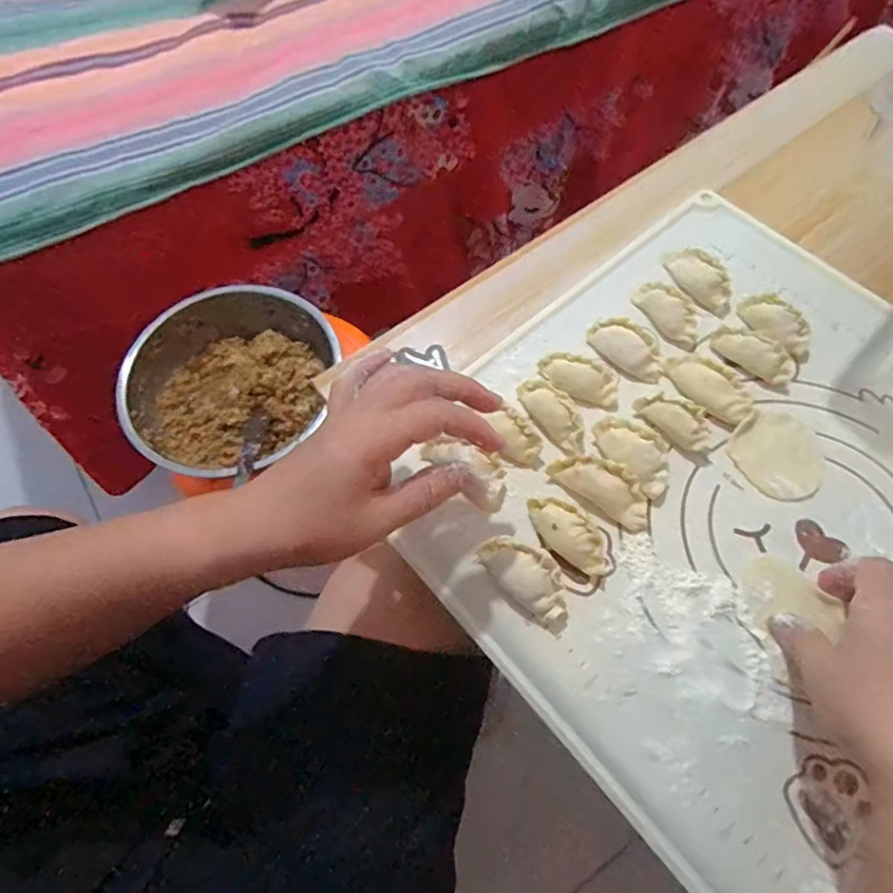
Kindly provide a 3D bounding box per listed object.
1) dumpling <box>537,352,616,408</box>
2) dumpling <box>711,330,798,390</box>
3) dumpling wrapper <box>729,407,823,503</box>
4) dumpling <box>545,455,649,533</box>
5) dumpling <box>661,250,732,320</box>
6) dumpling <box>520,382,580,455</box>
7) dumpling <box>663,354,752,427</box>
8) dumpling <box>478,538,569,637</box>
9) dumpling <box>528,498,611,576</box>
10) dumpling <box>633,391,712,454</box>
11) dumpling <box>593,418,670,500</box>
[{"bbox_3d":[0.093,-0.048,0.412,0.057,0.013,0.027,21,69,11],"label":"dumpling"},{"bbox_3d":[0.221,-0.066,0.418,0.058,0.023,0.020,33,71,15],"label":"dumpling"},{"bbox_3d":[0.224,0.004,0.391,0.058,0.006,0.060,-1,66,2],"label":"dumpling wrapper"},{"bbox_3d":[0.101,0.026,0.375,0.068,0.021,0.028,33,71,15],"label":"dumpling"},{"bbox_3d":[0.196,-0.128,0.451,0.028,0.020,0.062,-21,67,-7],"label":"dumpling"},{"bbox_3d":[0.074,-0.022,0.401,0.024,0.019,0.060,-27,68,-10],"label":"dumpling"},{"bbox_3d":[0.185,-0.043,0.408,0.029,0.015,0.063,-35,69,-13],"label":"dumpling"},{"bbox_3d":[0.049,0.079,0.352,0.065,0.022,0.031,34,72,16],"label":"dumpling"},{"bbox_3d":[0.076,0.055,0.364,0.025,0.018,0.060,-42,71,-15],"label":"dumpling"},{"bbox_3d":[0.155,-0.019,0.393,0.054,0.020,0.023,41,74,18],"label":"dumpling"},{"bbox_3d":[0.122,0.005,0.385,0.057,0.022,0.036,33,71,15],"label":"dumpling"}]

